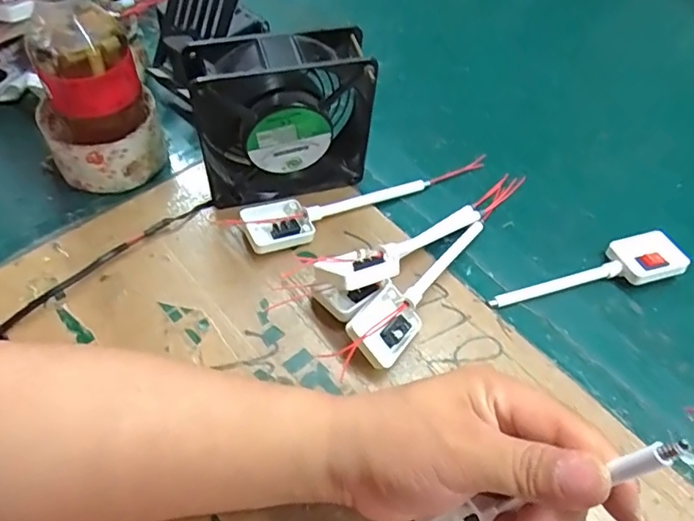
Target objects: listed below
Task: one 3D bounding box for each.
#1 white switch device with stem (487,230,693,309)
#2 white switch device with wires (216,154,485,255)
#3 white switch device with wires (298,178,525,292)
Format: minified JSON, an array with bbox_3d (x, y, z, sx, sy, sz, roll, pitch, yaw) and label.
[{"bbox_3d":[0.180,0.009,0.402,0.155,0.019,0.040,-11,57,-12],"label":"white switch device with stem"},{"bbox_3d":[0.015,-0.051,0.423,0.216,0.021,0.040,-20,60,-18],"label":"white switch device with wires"},{"bbox_3d":[0.064,-0.019,0.407,0.208,0.033,0.043,-22,59,-34],"label":"white switch device with wires"}]

